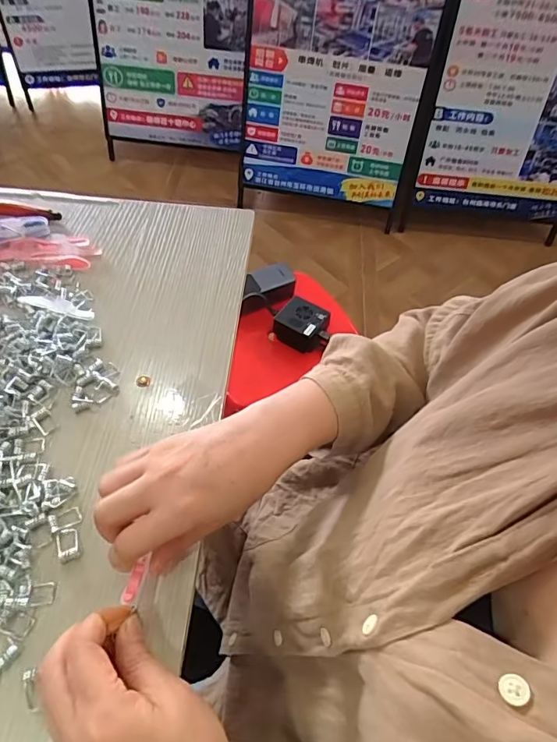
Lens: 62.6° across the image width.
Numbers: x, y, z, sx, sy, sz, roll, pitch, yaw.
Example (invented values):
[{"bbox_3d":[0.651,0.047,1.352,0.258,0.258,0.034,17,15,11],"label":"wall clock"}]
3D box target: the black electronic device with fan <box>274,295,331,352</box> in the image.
[{"bbox_3d":[0.040,-0.079,0.804,0.083,0.050,0.074,23,56,11],"label":"black electronic device with fan"}]

